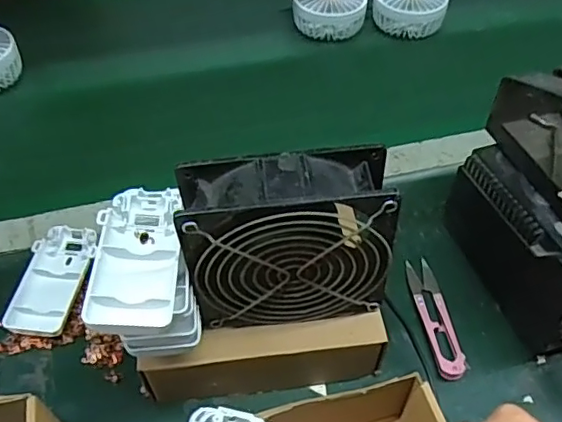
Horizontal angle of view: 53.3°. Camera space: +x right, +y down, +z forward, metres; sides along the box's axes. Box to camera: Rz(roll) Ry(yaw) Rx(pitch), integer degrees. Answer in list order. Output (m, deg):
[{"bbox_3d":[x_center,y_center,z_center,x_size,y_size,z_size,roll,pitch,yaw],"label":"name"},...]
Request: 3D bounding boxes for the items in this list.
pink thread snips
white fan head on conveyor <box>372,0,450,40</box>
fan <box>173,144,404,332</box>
[{"bbox_3d":[0.119,0.080,0.432,0.023,0.012,0.103,-5,50,-5],"label":"pink thread snips"},{"bbox_3d":[0.158,-0.250,0.687,0.086,0.041,0.073,11,51,9],"label":"white fan head on conveyor"},{"bbox_3d":[0.004,0.021,0.339,0.117,0.114,0.043,-4,50,-4],"label":"fan"}]

